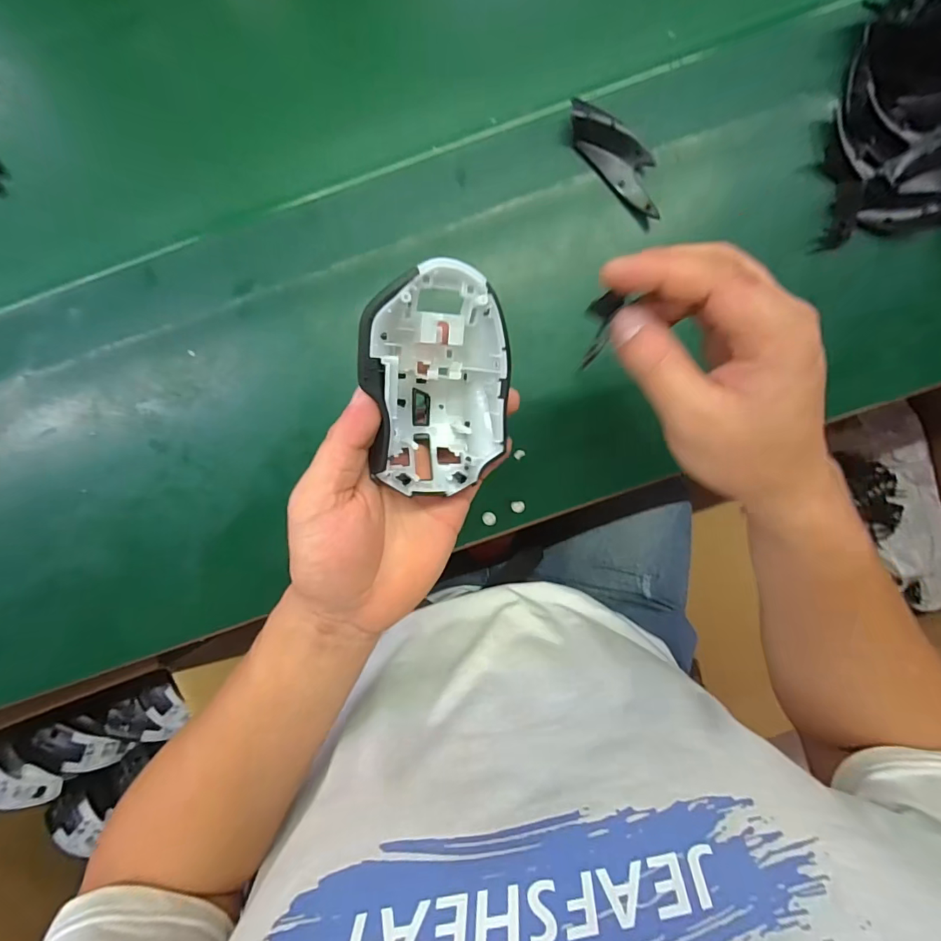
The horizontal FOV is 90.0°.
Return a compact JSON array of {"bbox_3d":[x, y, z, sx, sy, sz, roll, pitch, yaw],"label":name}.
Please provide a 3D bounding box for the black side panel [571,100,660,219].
[{"bbox_3d":[0.114,-0.236,0.355,0.032,0.020,0.095,-44,94,3],"label":"black side panel"}]

